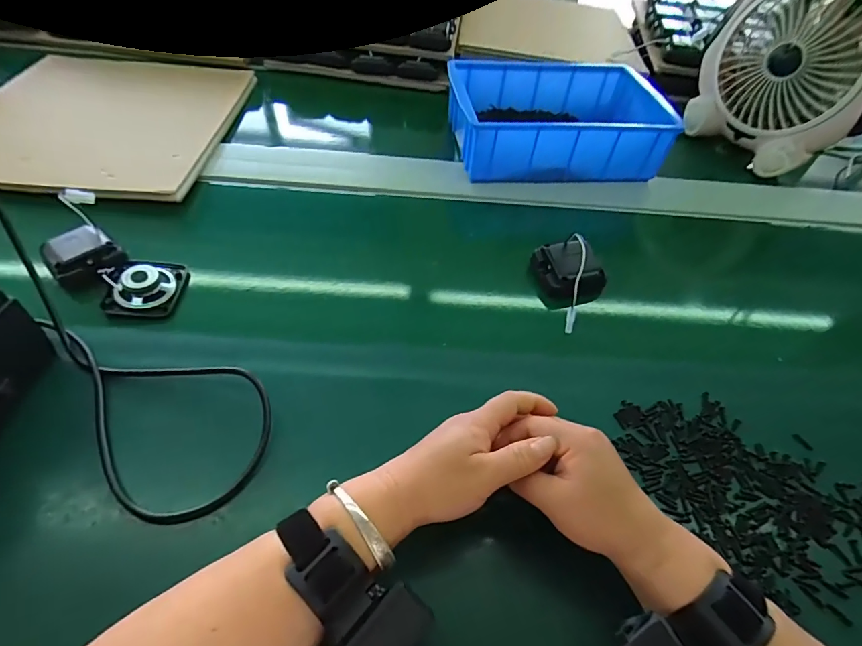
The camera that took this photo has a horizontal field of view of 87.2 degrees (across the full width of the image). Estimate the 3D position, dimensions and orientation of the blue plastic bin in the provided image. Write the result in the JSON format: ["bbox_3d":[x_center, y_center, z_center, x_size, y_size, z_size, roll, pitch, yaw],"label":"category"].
[{"bbox_3d":[0.177,-0.299,0.668,0.286,0.082,0.198,-2,51,-8],"label":"blue plastic bin"}]

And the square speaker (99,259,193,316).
[{"bbox_3d":[-0.292,-0.040,0.455,0.071,0.030,0.072,1,50,-5],"label":"square speaker"}]

